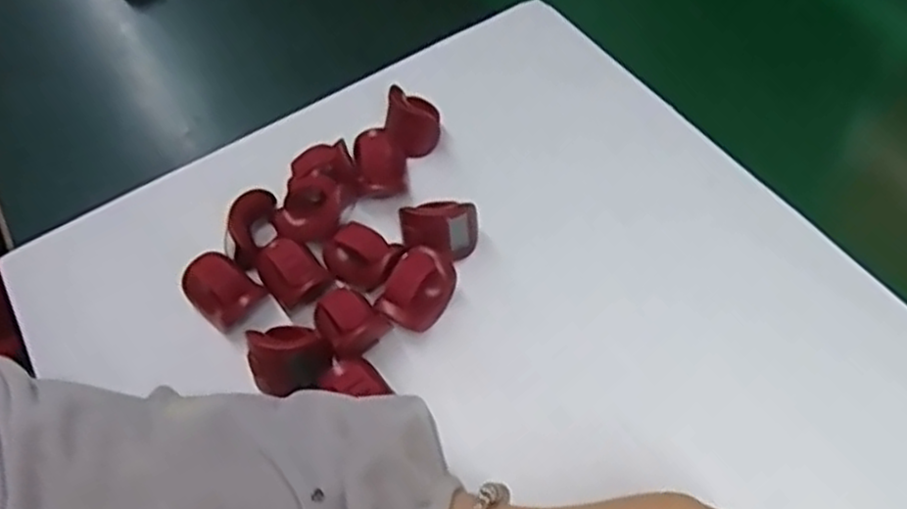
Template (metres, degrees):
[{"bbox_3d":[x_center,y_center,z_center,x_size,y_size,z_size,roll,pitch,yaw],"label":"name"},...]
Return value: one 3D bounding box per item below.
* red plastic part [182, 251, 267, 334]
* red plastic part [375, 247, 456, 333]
[{"bbox_3d":[-0.116,0.016,0.390,0.035,0.025,0.030,36,65,26],"label":"red plastic part"},{"bbox_3d":[-0.016,0.015,0.378,0.024,0.029,0.043,26,61,21],"label":"red plastic part"}]

